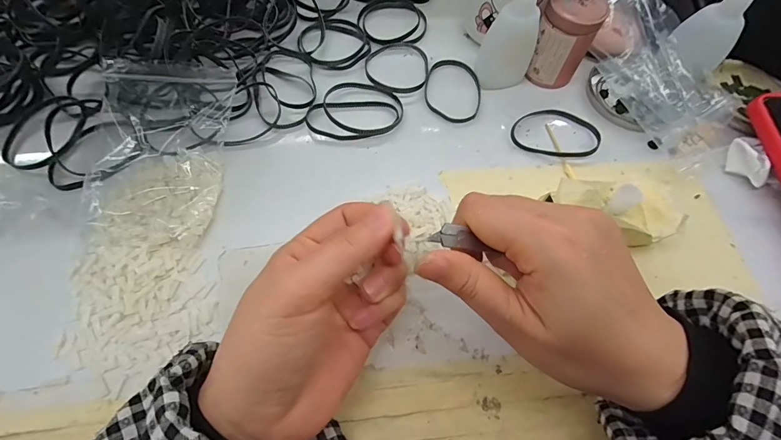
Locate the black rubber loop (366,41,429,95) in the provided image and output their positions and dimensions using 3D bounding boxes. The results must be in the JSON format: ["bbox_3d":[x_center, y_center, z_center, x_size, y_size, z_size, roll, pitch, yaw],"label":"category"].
[{"bbox_3d":[0.006,-0.133,0.337,0.056,0.004,0.062,0,65,-3],"label":"black rubber loop"}]

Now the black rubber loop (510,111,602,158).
[{"bbox_3d":[0.134,-0.070,0.311,0.069,0.005,0.047,16,65,5],"label":"black rubber loop"}]

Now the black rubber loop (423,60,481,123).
[{"bbox_3d":[0.053,-0.112,0.327,0.048,0.004,0.067,5,64,-1],"label":"black rubber loop"}]

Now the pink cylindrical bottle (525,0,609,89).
[{"bbox_3d":[0.140,-0.148,0.316,0.045,0.065,0.039,26,66,9],"label":"pink cylindrical bottle"}]

